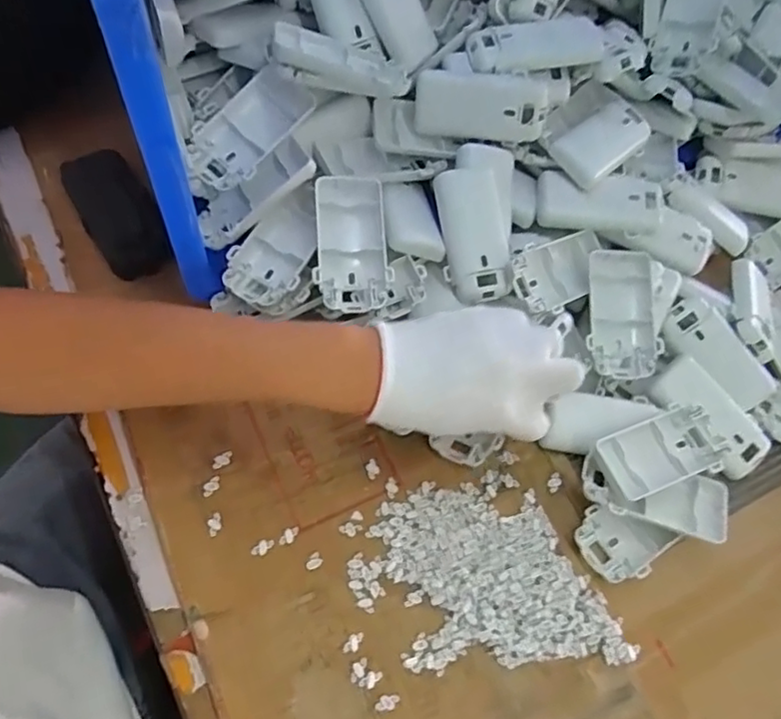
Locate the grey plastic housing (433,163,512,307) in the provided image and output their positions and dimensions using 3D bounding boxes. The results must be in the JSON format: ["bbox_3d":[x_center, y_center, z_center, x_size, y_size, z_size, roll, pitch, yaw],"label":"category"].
[{"bbox_3d":[0.061,-0.091,0.439,0.042,0.024,0.096,-10,86,-8],"label":"grey plastic housing"}]

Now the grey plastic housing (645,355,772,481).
[{"bbox_3d":[0.240,0.044,0.452,0.095,0.024,0.048,46,69,2],"label":"grey plastic housing"}]

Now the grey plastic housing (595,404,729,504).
[{"bbox_3d":[0.192,0.064,0.423,0.096,0.013,0.047,-18,70,-15],"label":"grey plastic housing"}]

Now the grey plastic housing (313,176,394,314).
[{"bbox_3d":[-0.028,-0.081,0.422,0.049,0.018,0.098,-4,80,-8],"label":"grey plastic housing"}]

